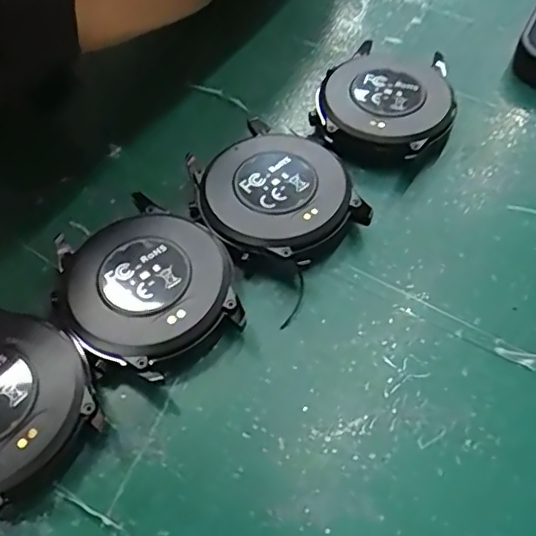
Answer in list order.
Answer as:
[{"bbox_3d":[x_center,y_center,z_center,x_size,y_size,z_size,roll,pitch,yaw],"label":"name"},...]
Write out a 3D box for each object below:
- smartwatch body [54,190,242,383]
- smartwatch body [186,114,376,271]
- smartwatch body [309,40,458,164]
[{"bbox_3d":[-0.033,0.005,0.151,0.043,0.011,0.050,-30,61,-19],"label":"smartwatch body"},{"bbox_3d":[0.001,-0.022,0.165,0.042,0.013,0.051,-37,64,-22],"label":"smartwatch body"},{"bbox_3d":[0.038,-0.054,0.185,0.044,0.014,0.045,0,56,0],"label":"smartwatch body"}]

